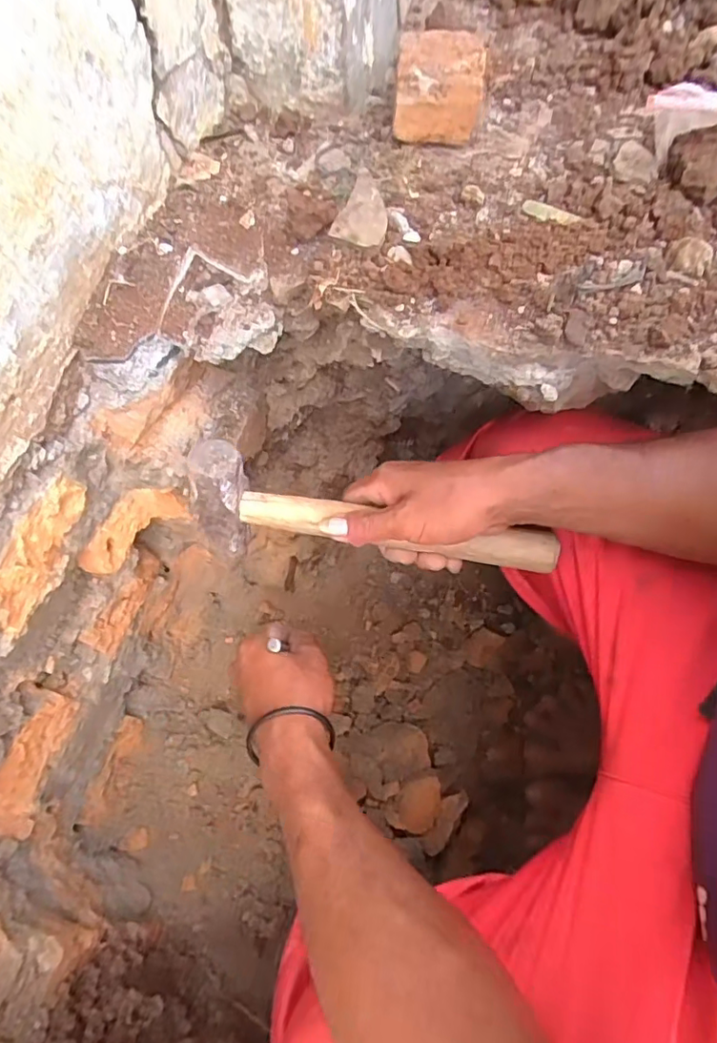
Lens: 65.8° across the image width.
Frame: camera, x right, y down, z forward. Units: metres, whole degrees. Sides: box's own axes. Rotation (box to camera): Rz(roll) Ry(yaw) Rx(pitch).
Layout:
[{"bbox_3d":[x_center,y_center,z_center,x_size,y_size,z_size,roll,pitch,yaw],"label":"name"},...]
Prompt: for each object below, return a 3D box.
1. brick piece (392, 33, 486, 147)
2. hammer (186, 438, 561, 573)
[{"bbox_3d":[0.064,-0.341,0.434,0.065,0.050,0.087,4,65,6],"label":"brick piece"},{"bbox_3d":[0.012,0.004,0.428,0.277,0.086,0.051,10,65,1],"label":"hammer"}]

